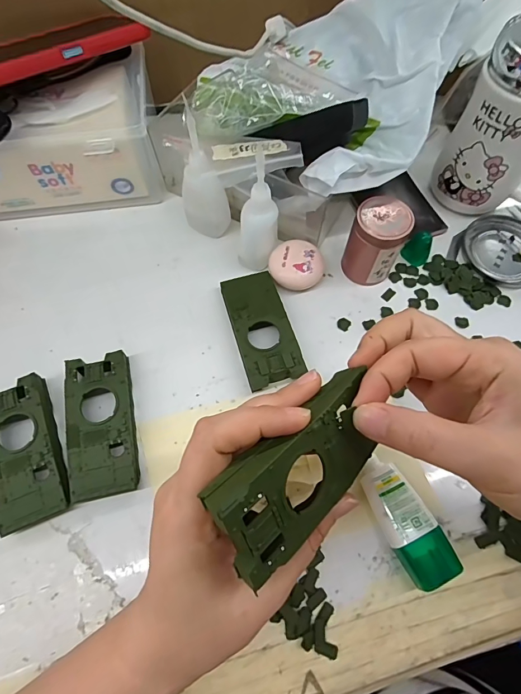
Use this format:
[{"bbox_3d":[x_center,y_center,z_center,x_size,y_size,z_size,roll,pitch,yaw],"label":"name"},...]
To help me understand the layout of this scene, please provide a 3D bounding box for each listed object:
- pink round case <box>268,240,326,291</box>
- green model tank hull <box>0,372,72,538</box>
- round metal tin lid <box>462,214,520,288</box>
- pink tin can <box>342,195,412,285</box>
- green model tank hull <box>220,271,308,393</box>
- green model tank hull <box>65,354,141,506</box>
[{"bbox_3d":[0.032,-0.071,0.344,0.049,0.026,0.043,12,65,6],"label":"pink round case"},{"bbox_3d":[-0.172,0.073,0.276,0.050,0.019,0.103,-20,66,-9],"label":"green model tank hull"},{"bbox_3d":[0.232,-0.093,0.363,0.076,0.009,0.077,0,65,0],"label":"round metal tin lid"},{"bbox_3d":[0.097,-0.088,0.329,0.043,0.067,0.041,0,65,0],"label":"pink tin can"},{"bbox_3d":[0.001,-0.017,0.321,0.046,0.018,0.104,-15,66,-7],"label":"green model tank hull"},{"bbox_3d":[-0.117,0.057,0.285,0.047,0.020,0.103,-11,65,-5],"label":"green model tank hull"}]

